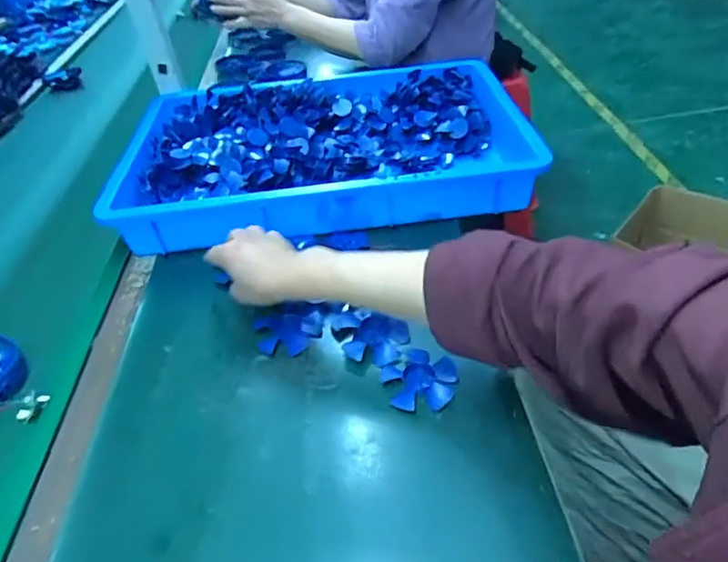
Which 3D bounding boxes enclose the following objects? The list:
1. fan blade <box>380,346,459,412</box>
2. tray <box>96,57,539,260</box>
[{"bbox_3d":[0.054,0.092,0.502,0.070,0.009,0.072,-7,42,1],"label":"fan blade"},{"bbox_3d":[-0.056,-0.207,0.787,0.559,0.084,0.361,-8,42,0],"label":"tray"}]

